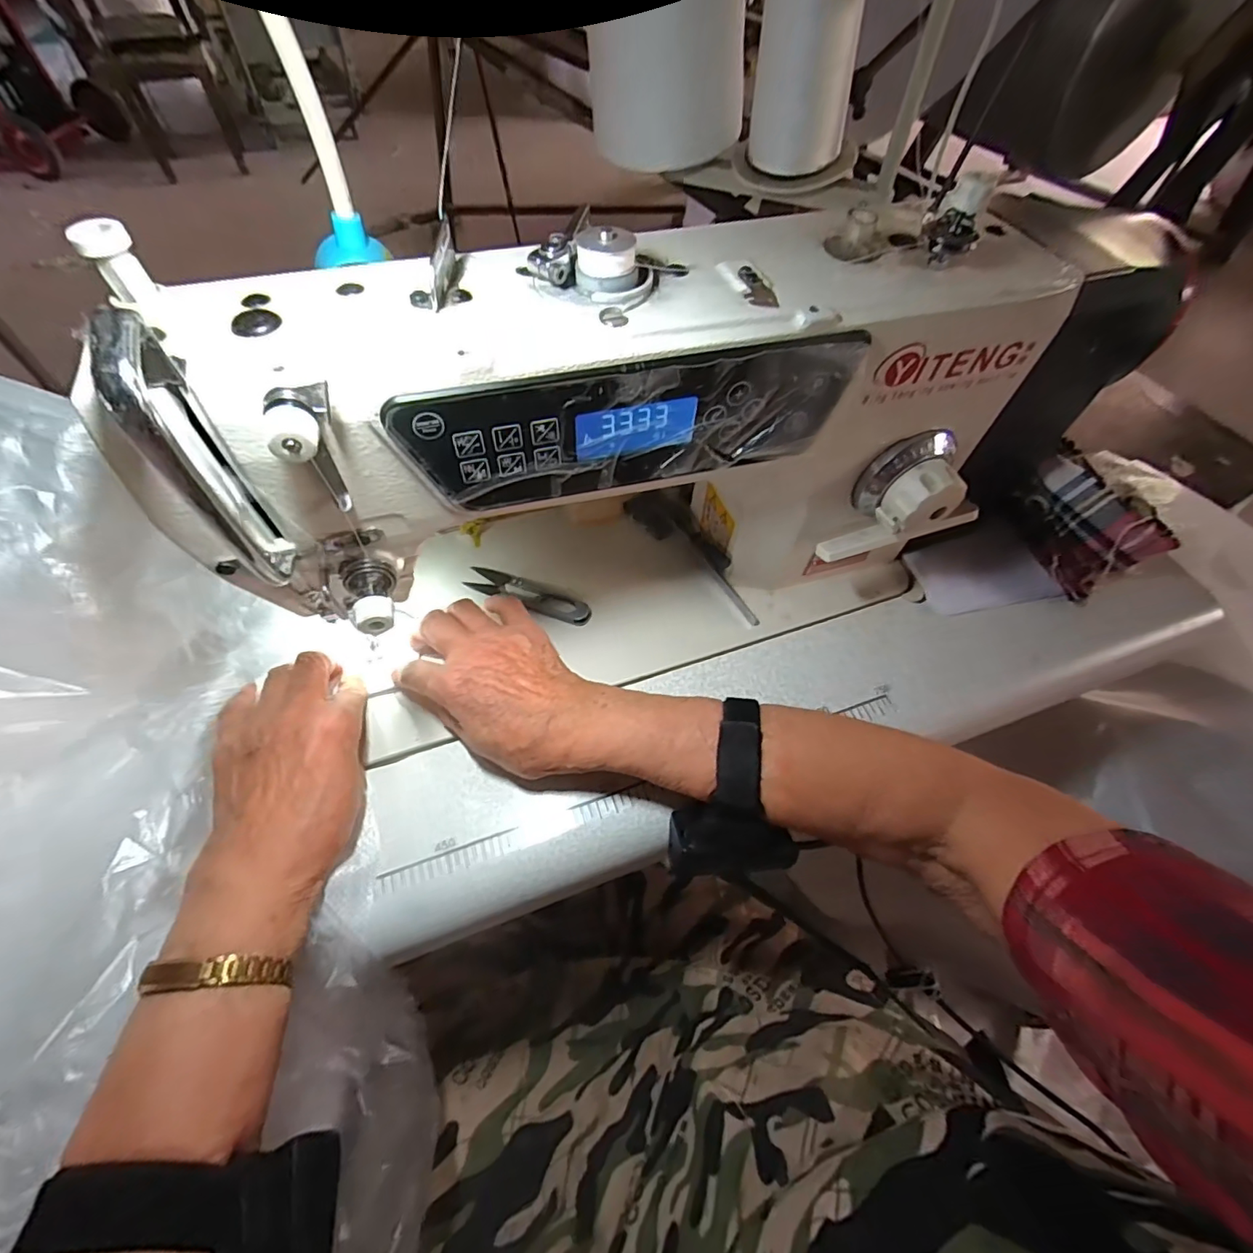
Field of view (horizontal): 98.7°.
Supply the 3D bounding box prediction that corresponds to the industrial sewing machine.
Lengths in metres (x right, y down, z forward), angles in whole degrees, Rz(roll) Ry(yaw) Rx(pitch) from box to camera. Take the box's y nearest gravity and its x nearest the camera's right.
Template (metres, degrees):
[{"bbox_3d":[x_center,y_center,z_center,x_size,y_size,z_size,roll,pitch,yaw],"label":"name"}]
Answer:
[{"bbox_3d":[0.007,-0.094,0.320,0.409,0.226,0.160,-17,59,-12],"label":"industrial sewing machine"}]

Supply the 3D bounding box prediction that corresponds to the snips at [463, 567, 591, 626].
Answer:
[{"bbox_3d":[-0.074,-0.024,0.407,0.100,0.007,0.024,21,59,11],"label":"snips"}]

